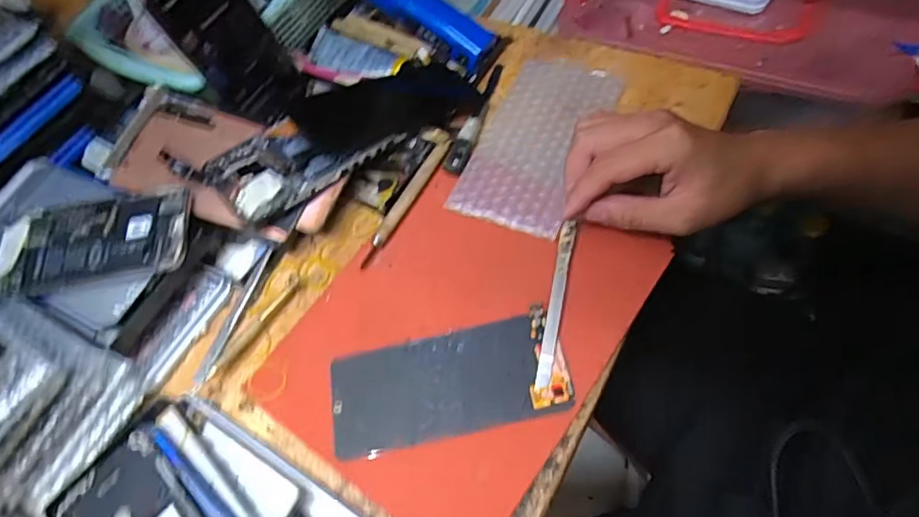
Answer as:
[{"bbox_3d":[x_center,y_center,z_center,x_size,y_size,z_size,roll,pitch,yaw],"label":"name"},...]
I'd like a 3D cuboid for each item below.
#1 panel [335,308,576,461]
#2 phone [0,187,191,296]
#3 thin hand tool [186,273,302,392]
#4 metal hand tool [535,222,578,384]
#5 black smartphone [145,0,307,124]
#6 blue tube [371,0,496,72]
[{"bbox_3d":[-0.009,0.082,0.389,0.155,0.006,0.070,-15,61,4],"label":"panel"},{"bbox_3d":[-0.273,-0.015,0.432,0.142,0.004,0.070,-11,59,4],"label":"phone"},{"bbox_3d":[-0.157,0.058,0.437,0.009,0.013,0.108,30,69,24],"label":"thin hand tool"},{"bbox_3d":[0.067,0.030,0.401,0.010,0.008,0.119,10,69,9],"label":"metal hand tool"},{"bbox_3d":[-0.189,-0.175,0.489,0.010,0.147,0.077,27,77,34],"label":"black smartphone"},{"bbox_3d":[-0.030,-0.226,0.525,0.136,0.033,0.035,35,70,5],"label":"blue tube"}]

